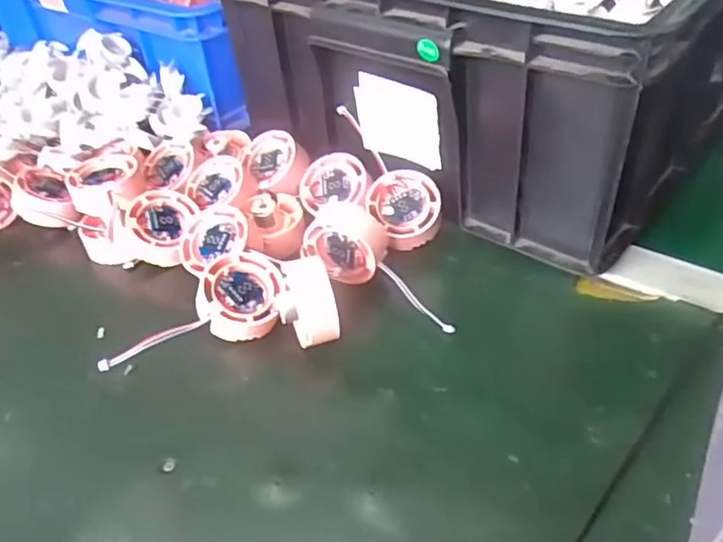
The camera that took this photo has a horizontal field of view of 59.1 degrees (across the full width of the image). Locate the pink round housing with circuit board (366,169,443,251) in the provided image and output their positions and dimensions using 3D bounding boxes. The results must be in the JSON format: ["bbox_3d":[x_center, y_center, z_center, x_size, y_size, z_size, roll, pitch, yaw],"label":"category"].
[{"bbox_3d":[0.033,-0.047,0.474,0.051,0.021,0.057,-33,70,-6],"label":"pink round housing with circuit board"}]

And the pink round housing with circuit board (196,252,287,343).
[{"bbox_3d":[-0.078,0.014,0.416,0.052,0.019,0.059,12,58,-9],"label":"pink round housing with circuit board"}]

